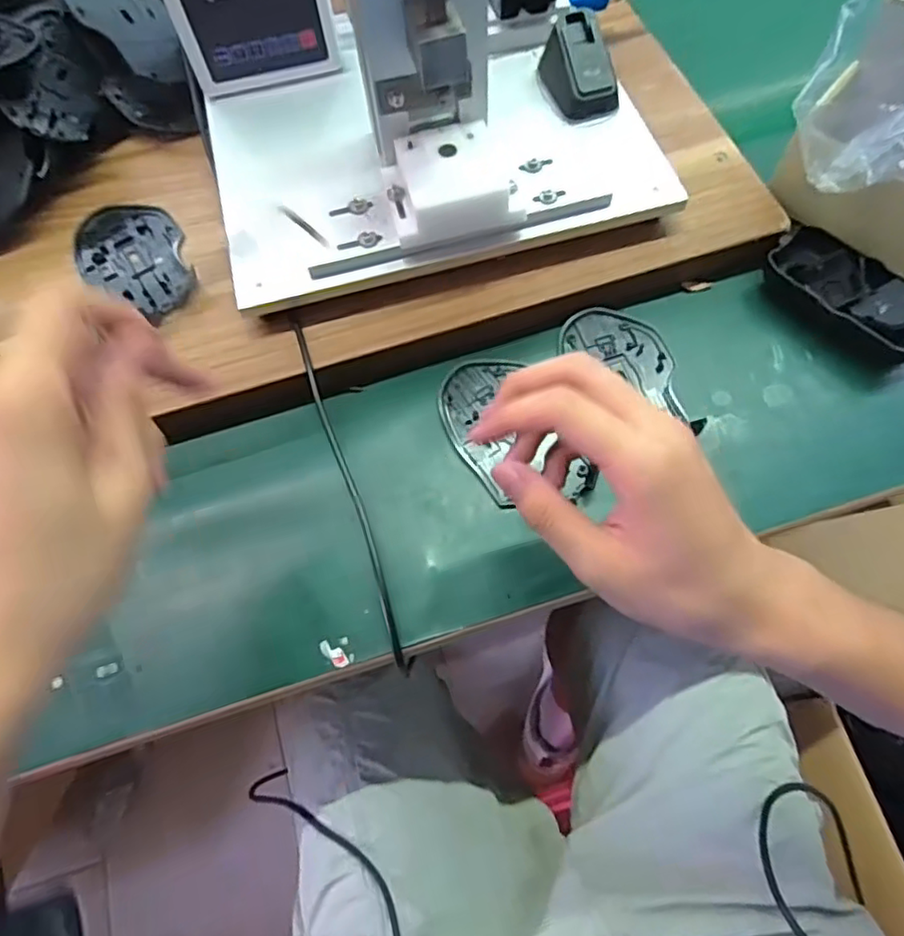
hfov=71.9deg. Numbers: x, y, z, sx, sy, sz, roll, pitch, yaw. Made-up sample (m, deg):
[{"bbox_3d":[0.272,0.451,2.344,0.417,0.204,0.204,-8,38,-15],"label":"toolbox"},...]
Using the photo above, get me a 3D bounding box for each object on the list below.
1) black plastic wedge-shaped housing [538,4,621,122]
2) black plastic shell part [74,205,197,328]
[{"bbox_3d":[0.089,-0.284,0.439,0.040,0.037,0.062,-21,67,-6],"label":"black plastic wedge-shaped housing"},{"bbox_3d":[-0.226,-0.146,0.443,0.073,0.007,0.113,-23,68,-7],"label":"black plastic shell part"}]

